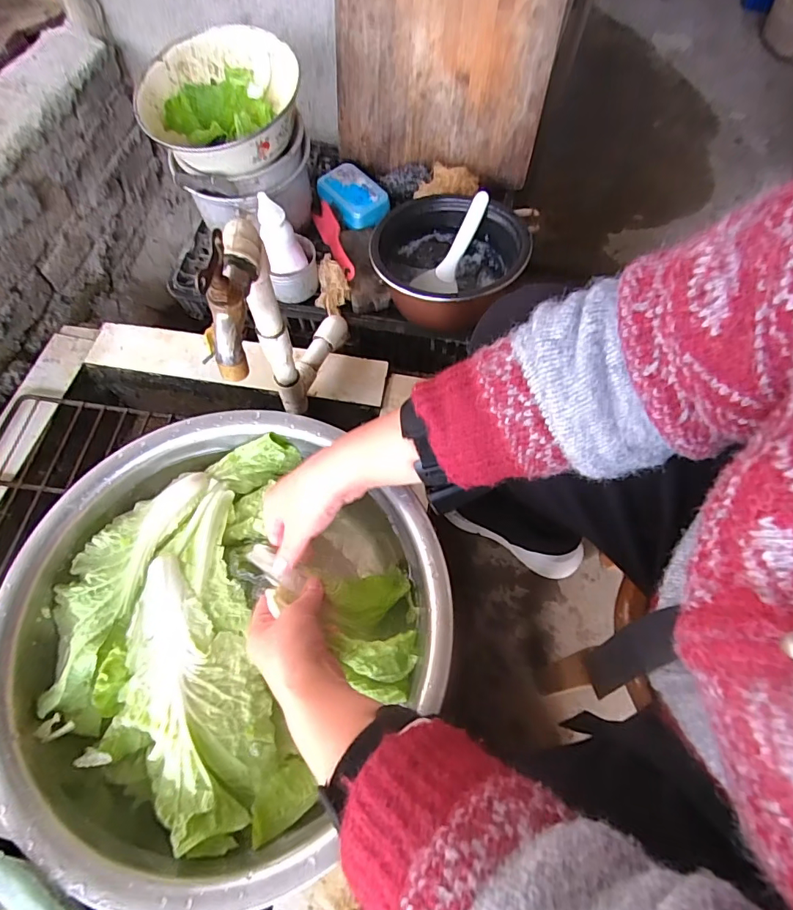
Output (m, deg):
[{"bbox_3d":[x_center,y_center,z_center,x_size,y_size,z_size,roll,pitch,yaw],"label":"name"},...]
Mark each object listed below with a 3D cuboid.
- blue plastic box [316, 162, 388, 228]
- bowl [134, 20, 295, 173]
[{"bbox_3d":[-0.069,-0.402,0.719,0.072,0.030,0.112,-37,72,-18],"label":"blue plastic box"},{"bbox_3d":[-0.226,-0.450,0.598,0.189,0.078,0.179,-1,65,-3],"label":"bowl"}]

